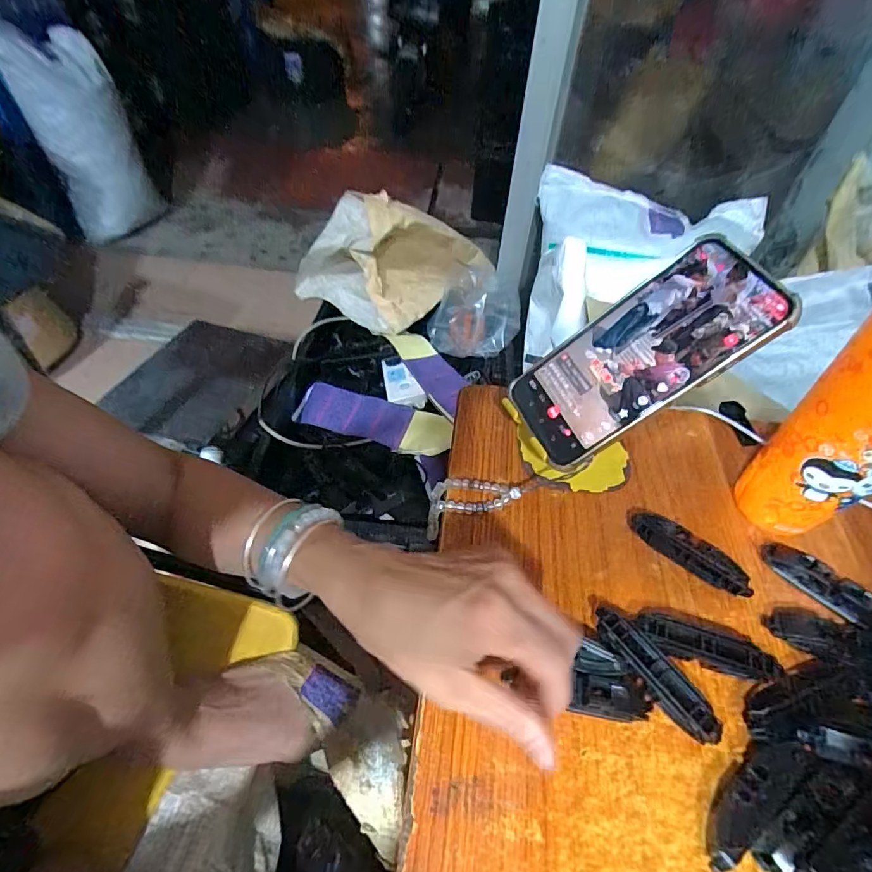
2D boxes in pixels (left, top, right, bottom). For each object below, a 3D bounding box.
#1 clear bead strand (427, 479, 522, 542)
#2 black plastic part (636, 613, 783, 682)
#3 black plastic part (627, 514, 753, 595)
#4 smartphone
[{"bbox_3d":[0.026,0.048,0.346,0.073,0.013,0.039,-15,50,6],"label":"clear bead strand"},{"bbox_3d":[0.162,0.128,0.280,0.079,0.020,0.024,11,50,6],"label":"black plastic part"},{"bbox_3d":[0.178,0.082,0.324,0.080,0.016,0.022,31,55,21],"label":"black plastic part"},{"bbox_3d":[0.133,-0.054,0.306,0.169,0.007,0.082,-37,58,20],"label":"smartphone"}]

